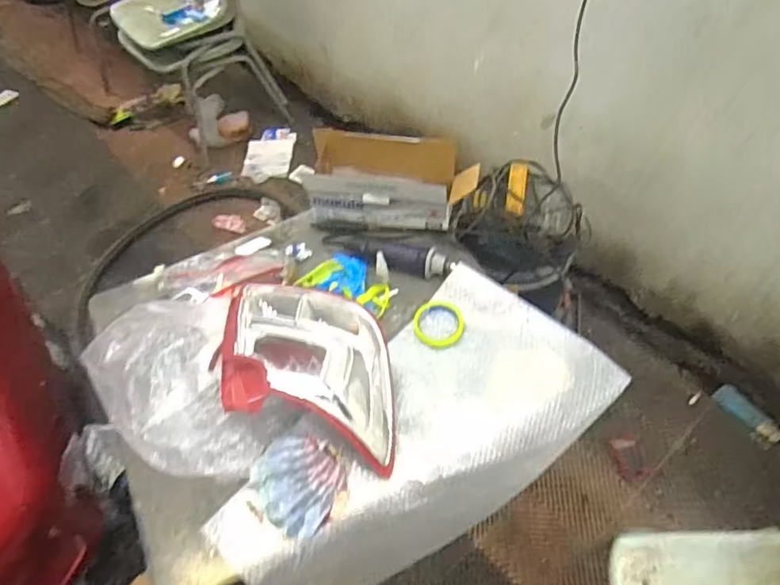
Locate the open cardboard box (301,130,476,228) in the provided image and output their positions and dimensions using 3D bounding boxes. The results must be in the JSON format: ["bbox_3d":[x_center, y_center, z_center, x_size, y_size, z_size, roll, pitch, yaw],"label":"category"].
[{"bbox_3d":[-0.001,-0.247,1.225,0.361,0.149,0.154,8,54,11],"label":"open cardboard box"}]

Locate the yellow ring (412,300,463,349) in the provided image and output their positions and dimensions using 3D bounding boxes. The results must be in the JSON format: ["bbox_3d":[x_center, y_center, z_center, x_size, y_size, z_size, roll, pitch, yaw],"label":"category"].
[{"bbox_3d":[0.095,0.061,1.074,0.096,0.013,0.100,-2,53,3],"label":"yellow ring"}]

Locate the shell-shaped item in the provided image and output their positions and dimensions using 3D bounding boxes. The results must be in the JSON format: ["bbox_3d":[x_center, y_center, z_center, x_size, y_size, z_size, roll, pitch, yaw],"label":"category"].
[{"bbox_3d":[-0.147,0.307,0.900,0.155,0.019,0.140,35,63,27],"label":"shell-shaped item"}]

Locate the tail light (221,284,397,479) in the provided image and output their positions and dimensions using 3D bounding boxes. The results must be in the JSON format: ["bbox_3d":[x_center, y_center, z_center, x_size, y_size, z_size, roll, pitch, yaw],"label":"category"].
[{"bbox_3d":[-0.159,0.115,0.971,0.403,0.115,0.259,13,55,15],"label":"tail light"}]

